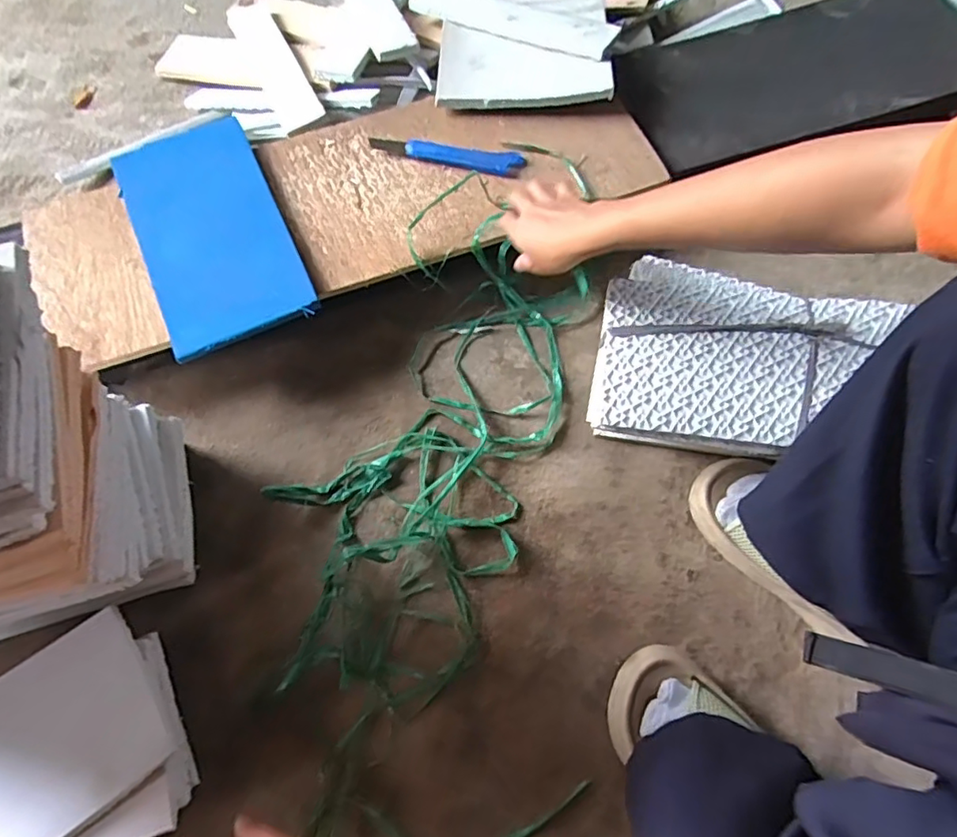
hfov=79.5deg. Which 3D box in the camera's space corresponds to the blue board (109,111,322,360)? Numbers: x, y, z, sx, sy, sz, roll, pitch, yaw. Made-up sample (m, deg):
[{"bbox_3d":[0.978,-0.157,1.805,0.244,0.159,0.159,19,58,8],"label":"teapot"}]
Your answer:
[{"bbox_3d":[-0.293,-0.208,0.626,0.151,0.026,0.284,-25,70,-9],"label":"blue board"}]

